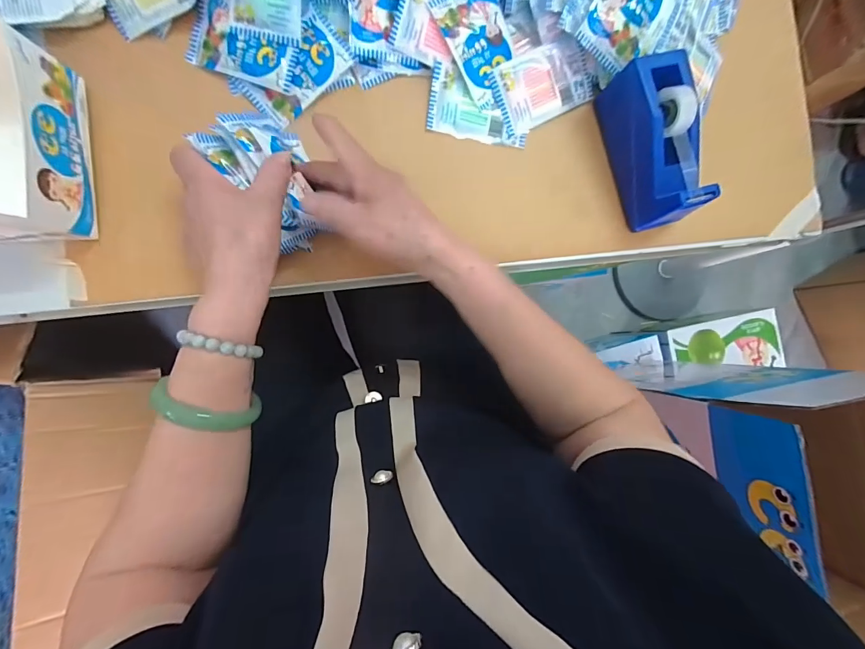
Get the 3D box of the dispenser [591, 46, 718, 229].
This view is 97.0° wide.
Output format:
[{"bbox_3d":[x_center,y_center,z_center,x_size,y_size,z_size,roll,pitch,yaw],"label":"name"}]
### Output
[{"bbox_3d":[0.225,-0.178,0.381,0.055,0.071,0.151,-15,90,-8],"label":"dispenser"}]

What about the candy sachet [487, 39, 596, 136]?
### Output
[{"bbox_3d":[0.115,-0.245,0.392,0.103,0.006,0.065,-25,108,-4],"label":"candy sachet"}]

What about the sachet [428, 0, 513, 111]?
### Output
[{"bbox_3d":[0.049,-0.275,0.375,0.066,0.007,0.106,-36,110,-8],"label":"sachet"}]

